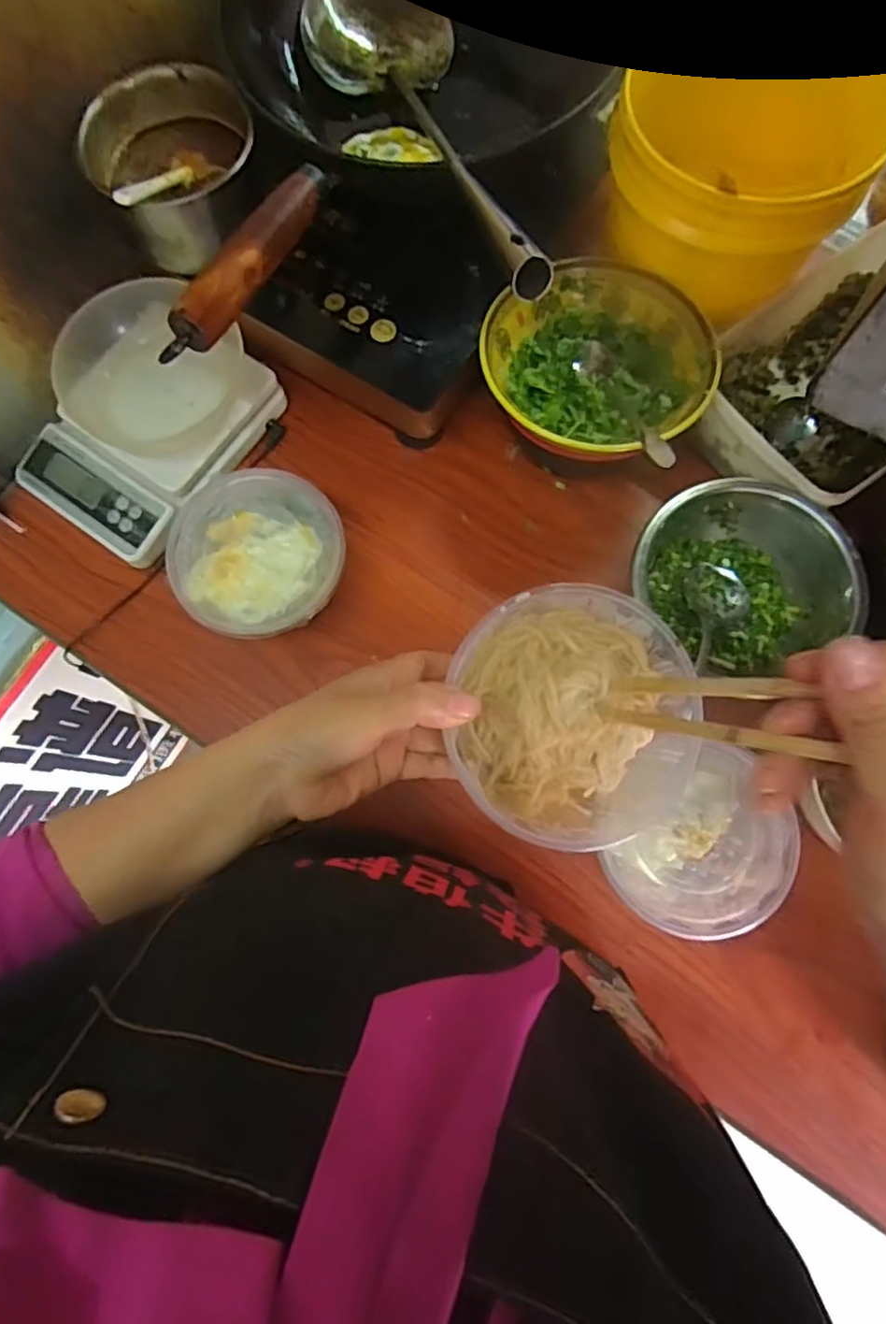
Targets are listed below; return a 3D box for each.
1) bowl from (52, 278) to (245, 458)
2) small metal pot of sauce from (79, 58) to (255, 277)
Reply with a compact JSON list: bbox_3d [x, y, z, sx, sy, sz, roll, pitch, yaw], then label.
[{"bbox_3d":[-0.261,-0.255,0.567,0.148,0.054,0.141,0,76,1],"label":"bowl"},{"bbox_3d":[-0.216,-0.408,0.517,0.123,0.067,0.117,0,76,1],"label":"small metal pot of sauce"}]

